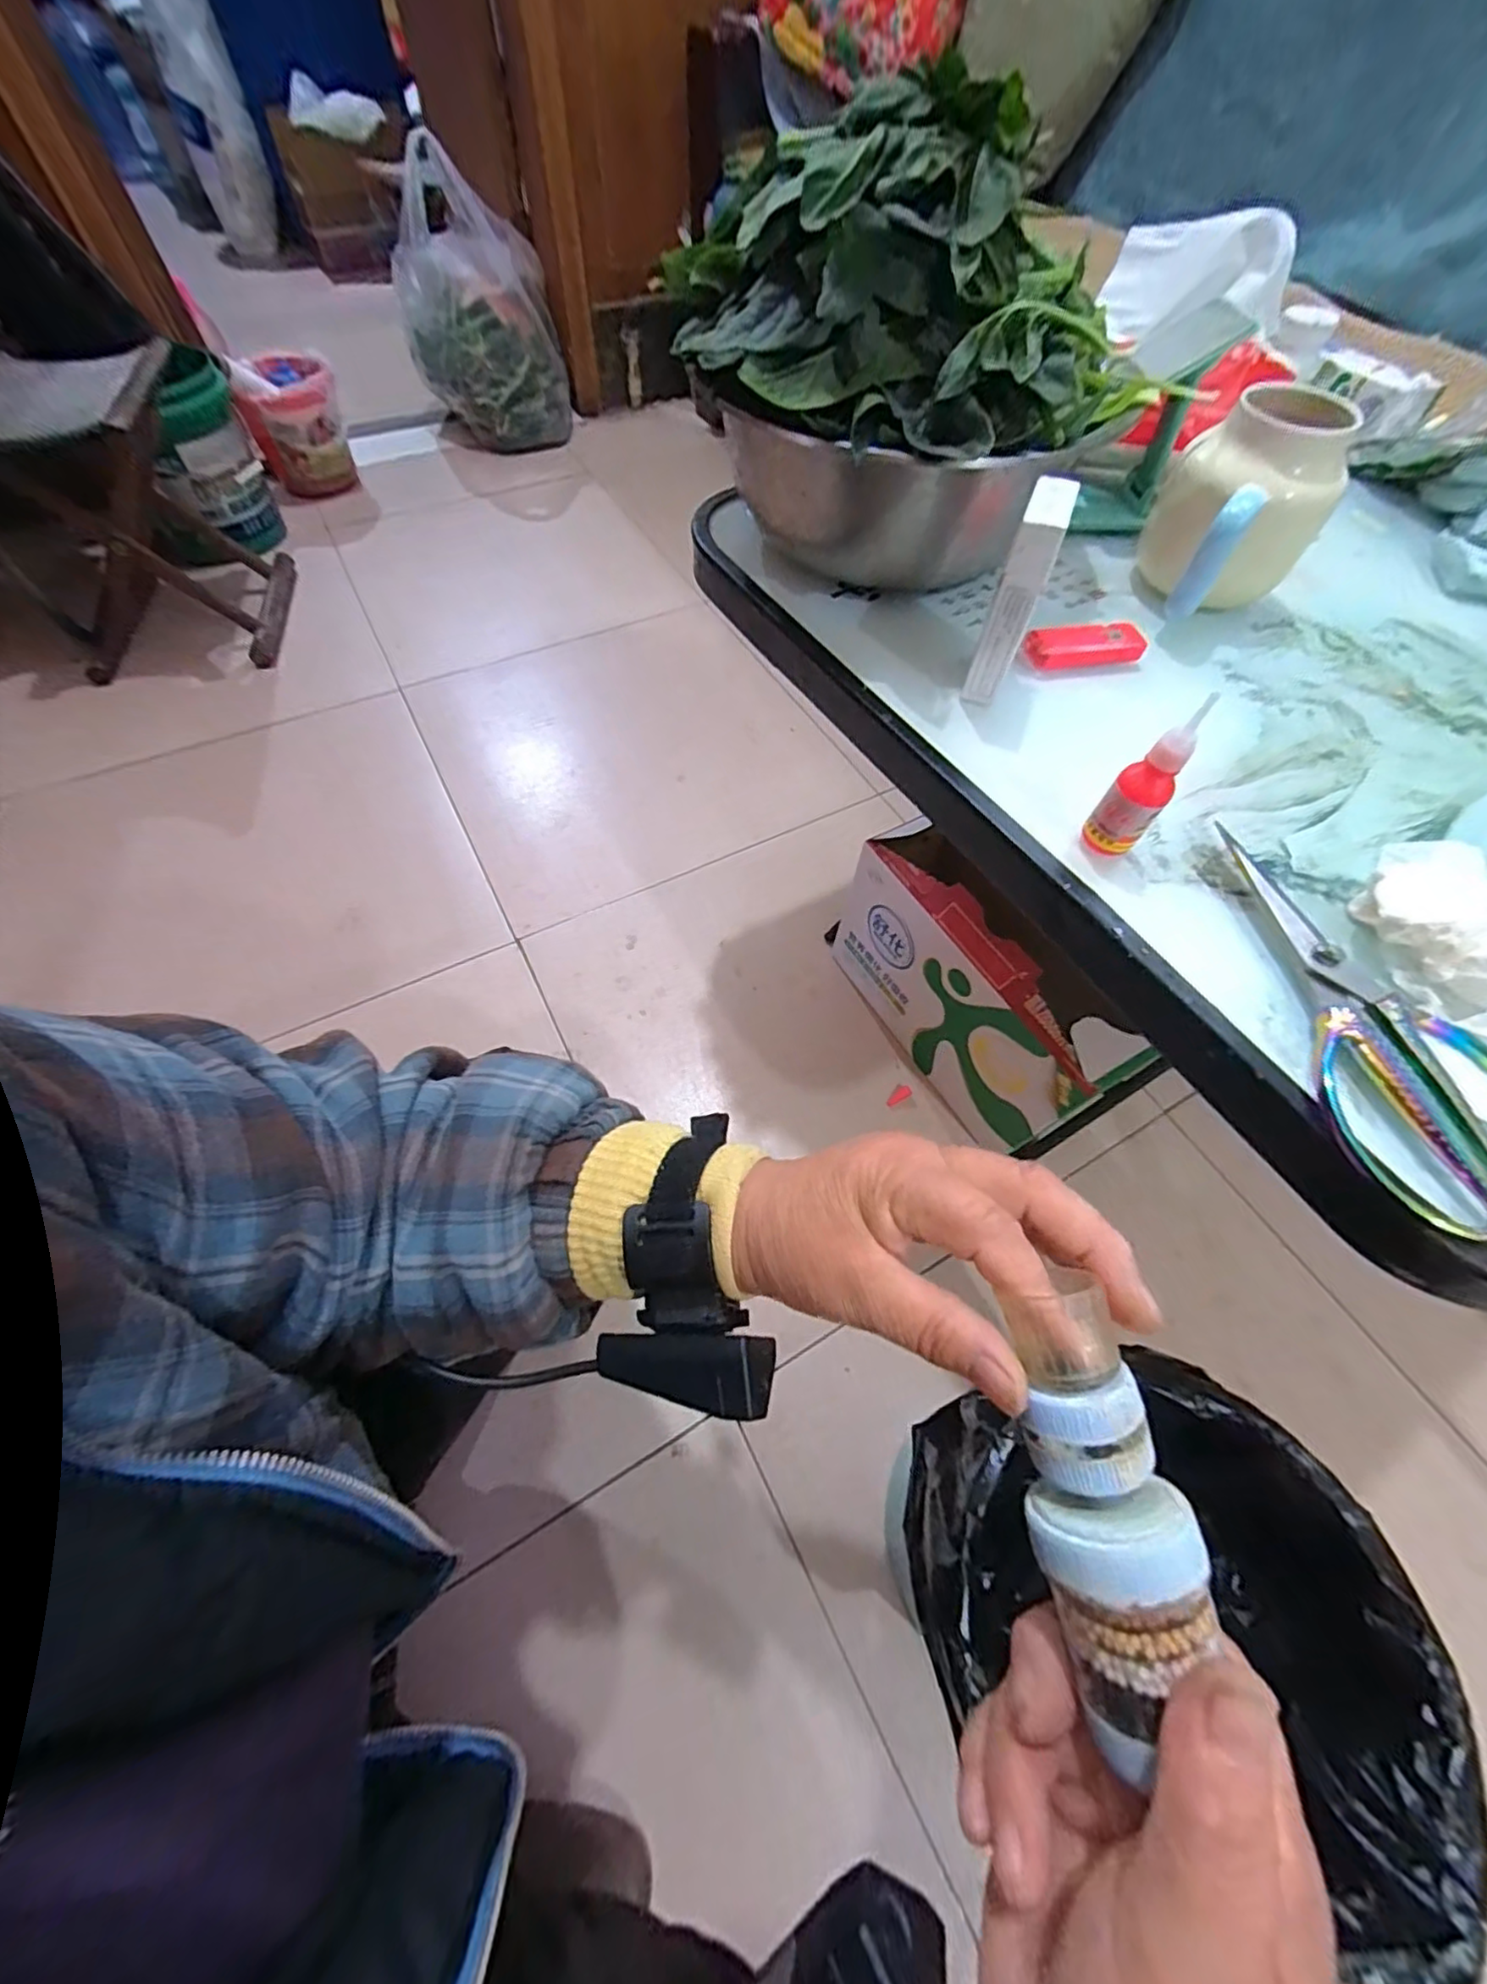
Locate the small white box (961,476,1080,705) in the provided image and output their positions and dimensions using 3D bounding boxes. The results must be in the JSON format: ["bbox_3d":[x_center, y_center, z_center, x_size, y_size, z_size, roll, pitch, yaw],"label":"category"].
[{"bbox_3d":[0.153,-0.220,0.362,0.021,0.101,0.049,20,60,9],"label":"small white box"}]

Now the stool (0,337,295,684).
[{"bbox_3d":[-1.004,-0.793,1.036,0.320,0.345,0.359,-19,62,-14],"label":"stool"}]

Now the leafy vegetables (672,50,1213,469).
[{"bbox_3d":[0.088,-0.385,0.339,0.211,0.098,0.231,-29,66,-17],"label":"leafy vegetables"}]

